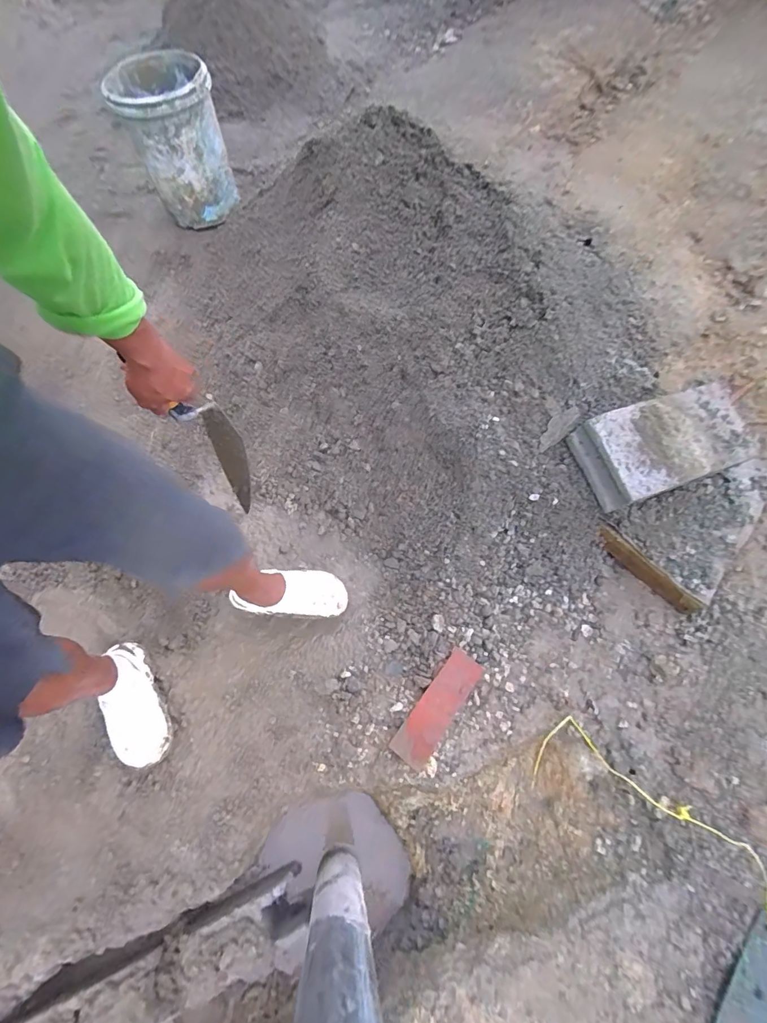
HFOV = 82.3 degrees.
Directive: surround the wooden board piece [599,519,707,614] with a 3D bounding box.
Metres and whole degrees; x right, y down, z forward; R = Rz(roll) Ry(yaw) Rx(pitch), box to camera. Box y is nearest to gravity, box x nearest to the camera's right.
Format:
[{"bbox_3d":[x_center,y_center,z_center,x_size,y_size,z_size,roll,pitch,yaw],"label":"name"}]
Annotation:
[{"bbox_3d":[0.625,0.140,1.057,0.293,0.076,0.022,43,70,4],"label":"wooden board piece"}]

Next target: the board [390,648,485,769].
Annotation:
[{"bbox_3d":[0.117,0.413,0.933,0.076,0.021,0.248,35,69,14],"label":"board"}]

